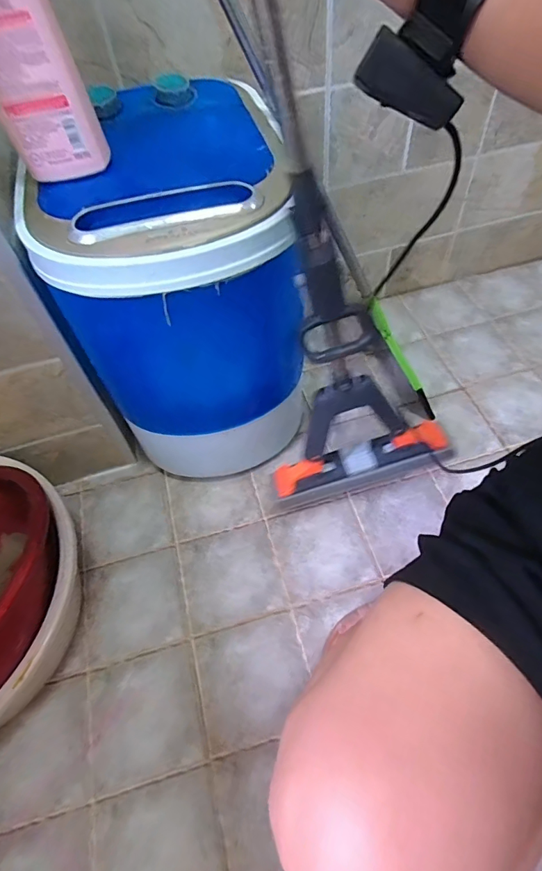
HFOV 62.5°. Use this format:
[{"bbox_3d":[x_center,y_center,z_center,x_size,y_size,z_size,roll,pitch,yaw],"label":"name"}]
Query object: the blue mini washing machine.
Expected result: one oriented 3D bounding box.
[{"bbox_3d":[-0.118,-0.171,0.677,0.309,0.482,0.337,-11,55,-3],"label":"blue mini washing machine"}]

